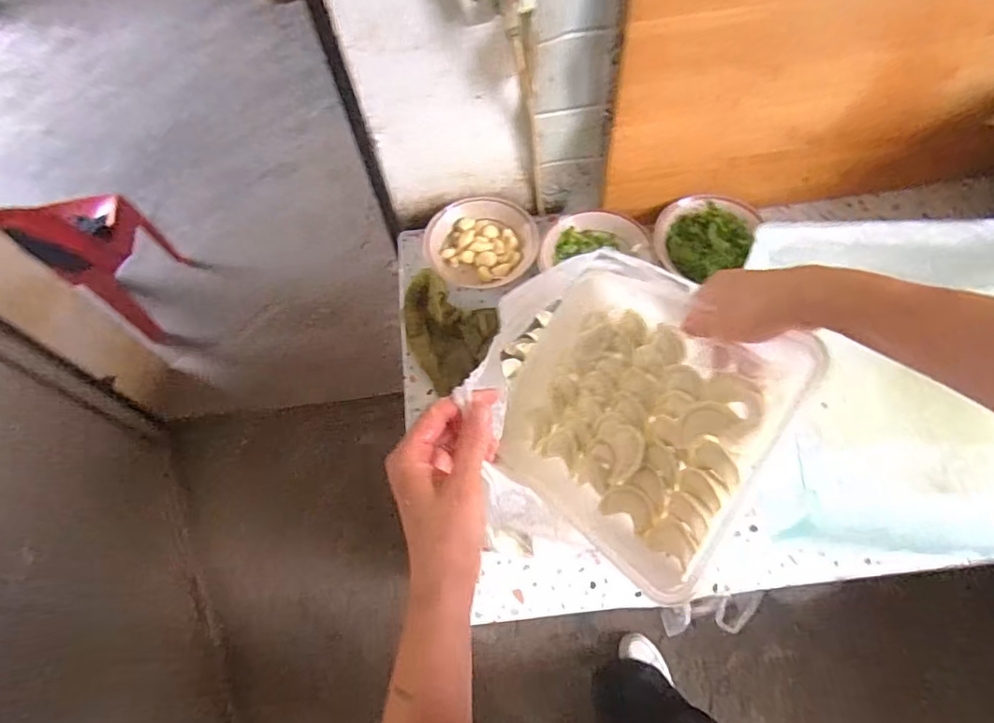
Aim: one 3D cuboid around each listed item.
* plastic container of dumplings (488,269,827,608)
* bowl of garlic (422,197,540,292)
[{"bbox_3d":[0.129,0.039,0.540,0.253,0.044,0.303,-58,34,-1],"label":"plastic container of dumplings"},{"bbox_3d":[-0.022,-0.181,0.858,0.167,0.049,0.144,9,65,8],"label":"bowl of garlic"}]

